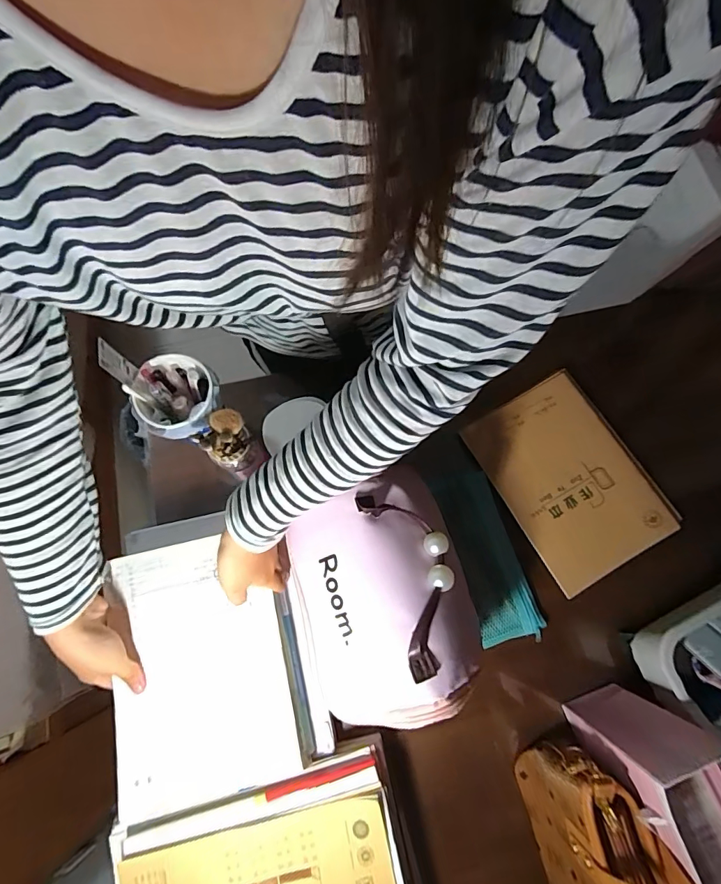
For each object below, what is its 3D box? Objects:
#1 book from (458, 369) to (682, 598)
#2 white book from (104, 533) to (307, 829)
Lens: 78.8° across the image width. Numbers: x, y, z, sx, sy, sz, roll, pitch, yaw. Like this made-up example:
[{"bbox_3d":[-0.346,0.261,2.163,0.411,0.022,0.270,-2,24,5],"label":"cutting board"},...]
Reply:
[{"bbox_3d":[0.286,0.046,0.611,0.190,0.012,0.259,-29,74,-3],"label":"book"},{"bbox_3d":[-0.178,0.247,0.489,0.182,0.026,0.264,-12,74,-4],"label":"white book"}]

